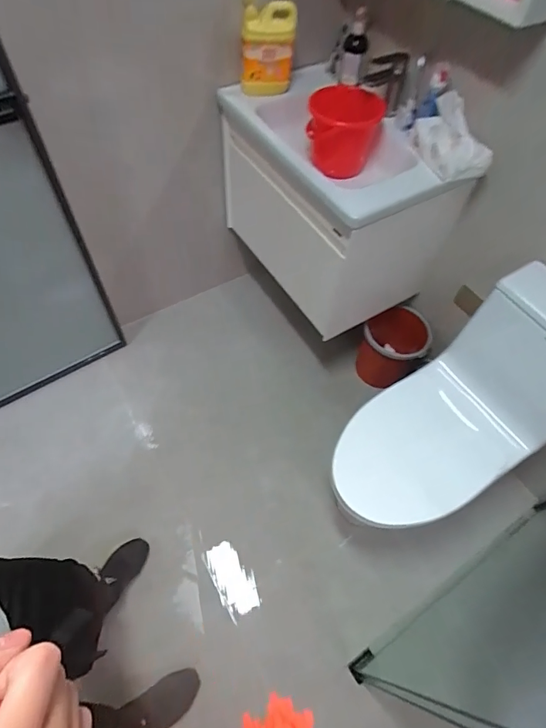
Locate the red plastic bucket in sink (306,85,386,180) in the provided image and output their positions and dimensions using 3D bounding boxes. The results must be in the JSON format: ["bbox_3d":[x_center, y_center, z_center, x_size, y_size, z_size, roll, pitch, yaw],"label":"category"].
[{"bbox_3d":[0.203,-0.687,1.241,0.197,0.191,0.195,1,58,-2],"label":"red plastic bucket in sink"}]

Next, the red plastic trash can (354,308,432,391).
[{"bbox_3d":[0.471,-0.060,1.625,0.255,0.223,0.277,19,59,9],"label":"red plastic trash can"}]

